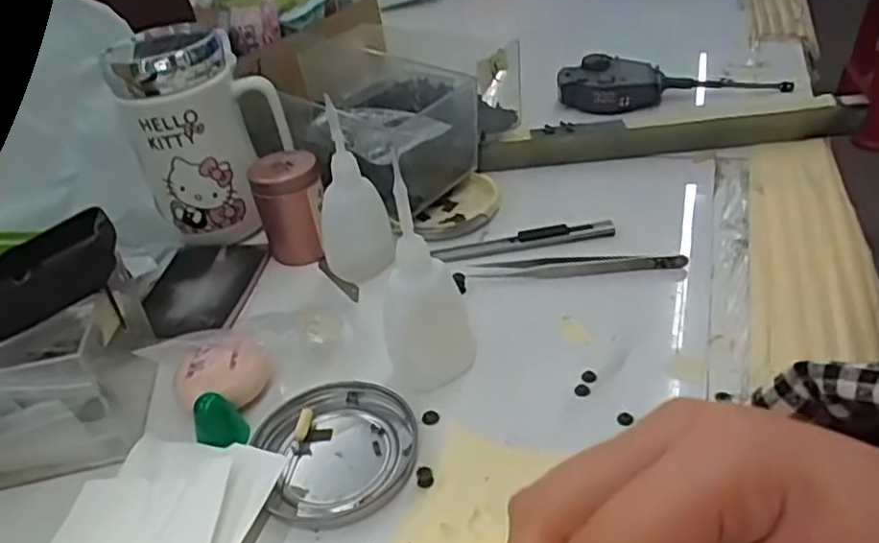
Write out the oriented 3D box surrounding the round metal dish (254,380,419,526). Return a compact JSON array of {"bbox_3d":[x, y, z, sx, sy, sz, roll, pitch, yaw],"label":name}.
[{"bbox_3d":[-0.050,0.085,0.329,0.074,0.010,0.077,3,37,14],"label":"round metal dish"}]

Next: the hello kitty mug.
[{"bbox_3d":[-0.159,-0.090,0.473,0.069,0.136,0.081,15,42,28],"label":"hello kitty mug"}]

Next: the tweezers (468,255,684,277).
[{"bbox_3d":[0.082,-0.003,0.418,0.125,0.008,0.014,0,37,10],"label":"tweezers"}]

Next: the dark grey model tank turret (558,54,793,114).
[{"bbox_3d":[0.197,-0.163,0.589,0.187,0.031,0.046,-1,37,11],"label":"dark grey model tank turret"}]

